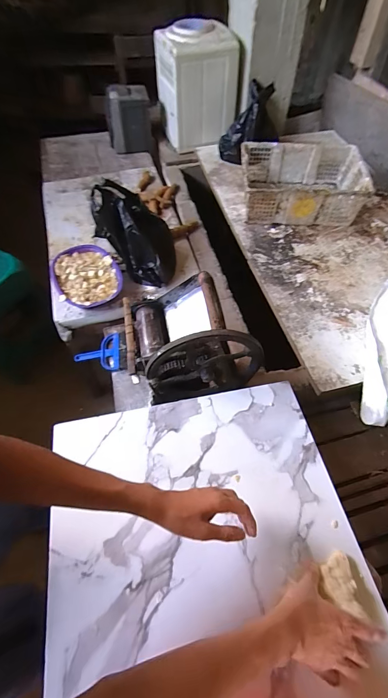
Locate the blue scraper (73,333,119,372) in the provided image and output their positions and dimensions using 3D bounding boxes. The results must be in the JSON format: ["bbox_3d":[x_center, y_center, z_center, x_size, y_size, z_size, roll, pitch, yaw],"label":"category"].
[{"bbox_3d":[-0.294,0.013,1.019,0.132,0.022,0.132,-4,57,-7],"label":"blue scraper"}]

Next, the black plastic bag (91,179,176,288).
[{"bbox_3d":[-0.192,-0.377,1.150,0.266,0.288,0.173,21,57,10],"label":"black plastic bag"}]

